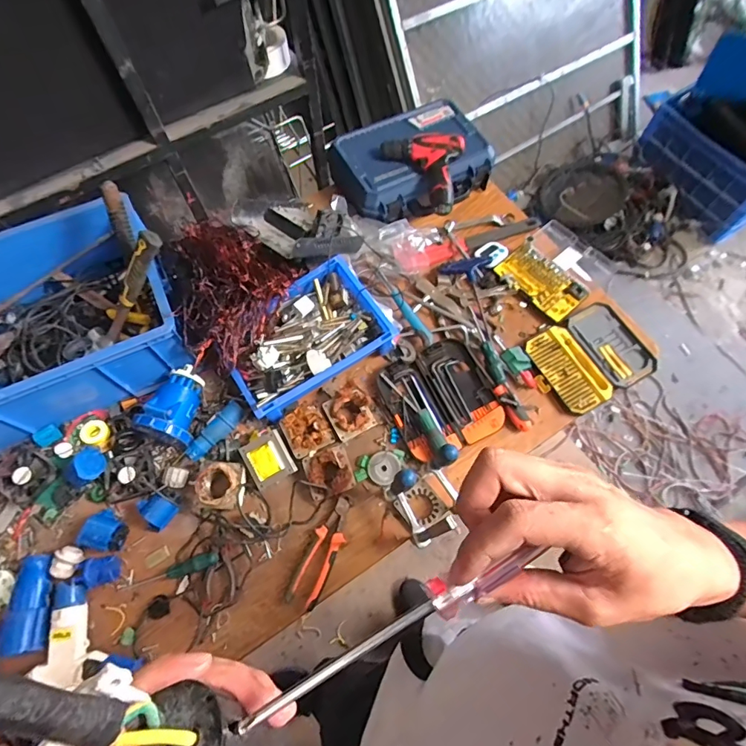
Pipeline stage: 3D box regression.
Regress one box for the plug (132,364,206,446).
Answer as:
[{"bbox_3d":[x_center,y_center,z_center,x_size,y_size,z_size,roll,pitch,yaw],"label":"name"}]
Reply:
[{"bbox_3d":[-0.366,0.056,0.825,0.084,0.105,0.143,9,65,4],"label":"plug"}]

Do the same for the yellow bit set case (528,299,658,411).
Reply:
[{"bbox_3d":[0.451,-0.035,0.916,0.239,0.023,0.181,-28,68,-12],"label":"yellow bit set case"}]

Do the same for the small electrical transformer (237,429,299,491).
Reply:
[{"bbox_3d":[-0.191,0.157,0.796,0.076,0.037,0.085,-28,91,-13],"label":"small electrical transformer"}]

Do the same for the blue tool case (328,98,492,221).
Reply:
[{"bbox_3d":[0.093,-0.506,1.046,0.358,0.102,0.273,-19,67,-9],"label":"blue tool case"}]

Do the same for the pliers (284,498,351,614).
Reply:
[{"bbox_3d":[-0.087,0.313,0.772,0.055,0.023,0.185,26,68,11],"label":"pliers"}]

